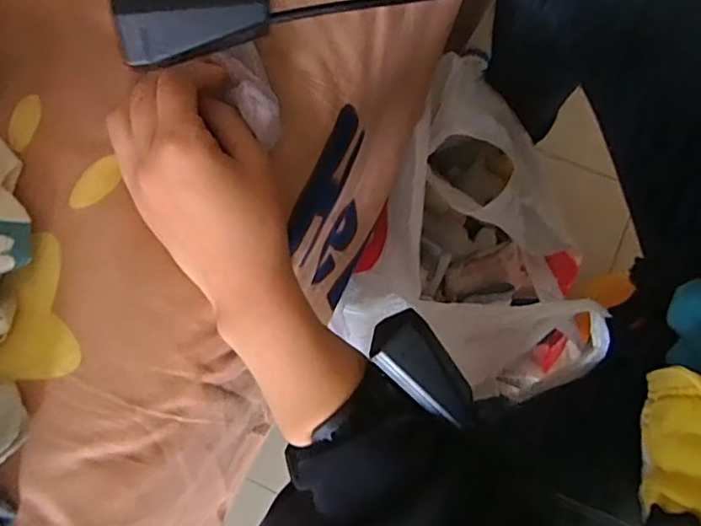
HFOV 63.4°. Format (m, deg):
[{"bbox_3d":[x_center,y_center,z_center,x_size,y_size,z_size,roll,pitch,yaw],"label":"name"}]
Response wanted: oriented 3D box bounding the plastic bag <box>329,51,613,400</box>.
[{"bbox_3d":[0.141,-0.010,0.577,0.226,0.251,0.278,24,77,8],"label":"plastic bag"}]

